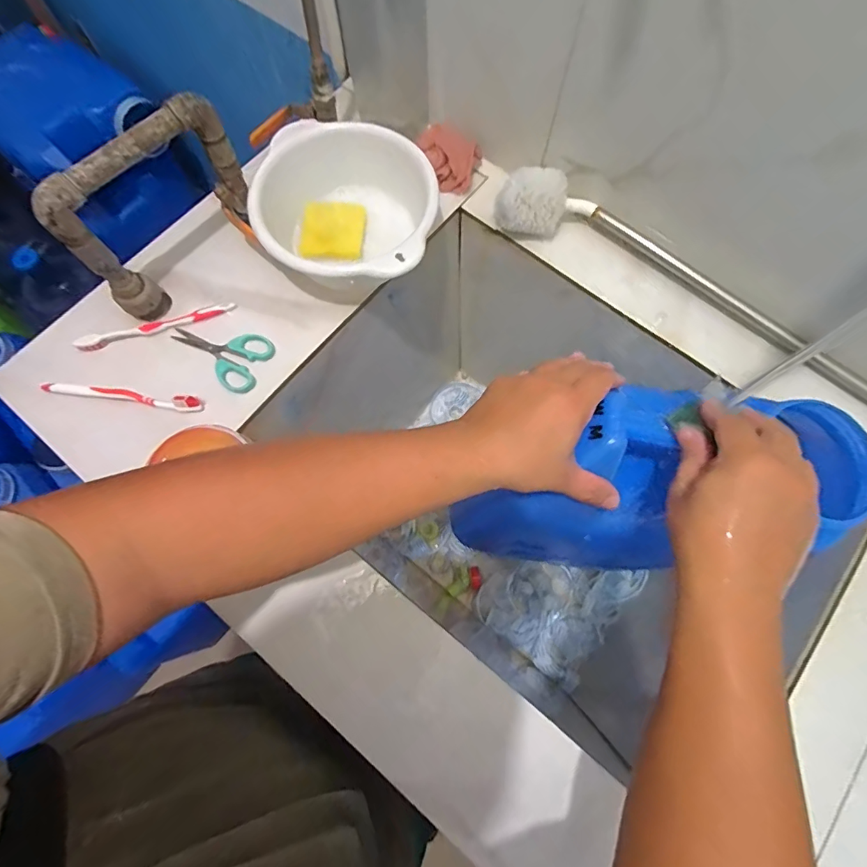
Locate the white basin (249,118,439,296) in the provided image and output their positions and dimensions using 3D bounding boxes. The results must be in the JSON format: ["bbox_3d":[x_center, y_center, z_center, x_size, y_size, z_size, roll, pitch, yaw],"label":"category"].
[{"bbox_3d":[-0.096,-0.250,0.531,0.193,0.089,0.199,0,73,0],"label":"white basin"}]

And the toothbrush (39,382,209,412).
[{"bbox_3d":[-0.346,-0.042,0.504,0.179,0.015,0.015,7,73,3],"label":"toothbrush"}]

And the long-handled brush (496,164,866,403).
[{"bbox_3d":[0.344,-0.147,0.507,0.587,0.073,0.072,31,76,9],"label":"long-handled brush"}]

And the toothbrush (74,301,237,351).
[{"bbox_3d":[-0.321,-0.125,0.531,0.176,0.016,0.016,-18,74,-5],"label":"toothbrush"}]

